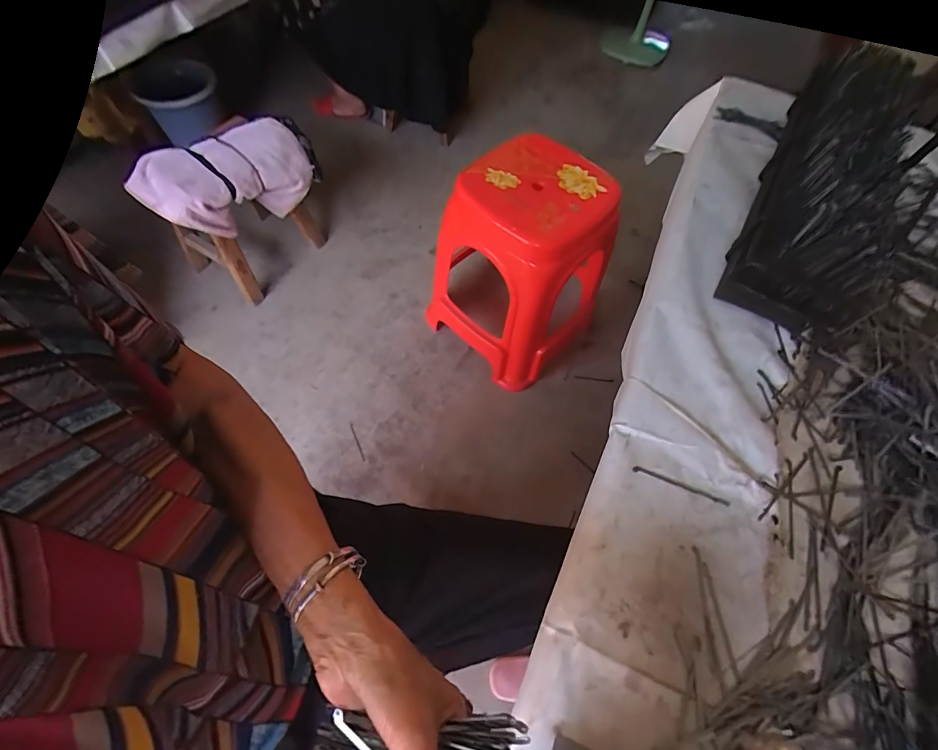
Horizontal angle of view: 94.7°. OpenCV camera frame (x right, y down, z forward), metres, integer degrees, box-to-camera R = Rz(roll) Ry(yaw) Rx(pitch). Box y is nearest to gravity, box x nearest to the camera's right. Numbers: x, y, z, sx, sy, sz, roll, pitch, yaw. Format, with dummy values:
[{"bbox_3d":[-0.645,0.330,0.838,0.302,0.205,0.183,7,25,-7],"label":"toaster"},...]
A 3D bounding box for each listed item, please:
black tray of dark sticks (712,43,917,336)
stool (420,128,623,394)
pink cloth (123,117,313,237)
[{"bbox_3d":[0.517,-0.270,0.606,0.164,0.150,0.445,28,64,11],"label":"black tray of dark sticks"},{"bbox_3d":[0.129,-0.255,1.069,0.331,0.475,0.359,-39,71,-21],"label":"stool"},{"bbox_3d":[-0.621,-0.494,1.139,0.195,0.184,0.403,41,67,17],"label":"pink cloth"}]

